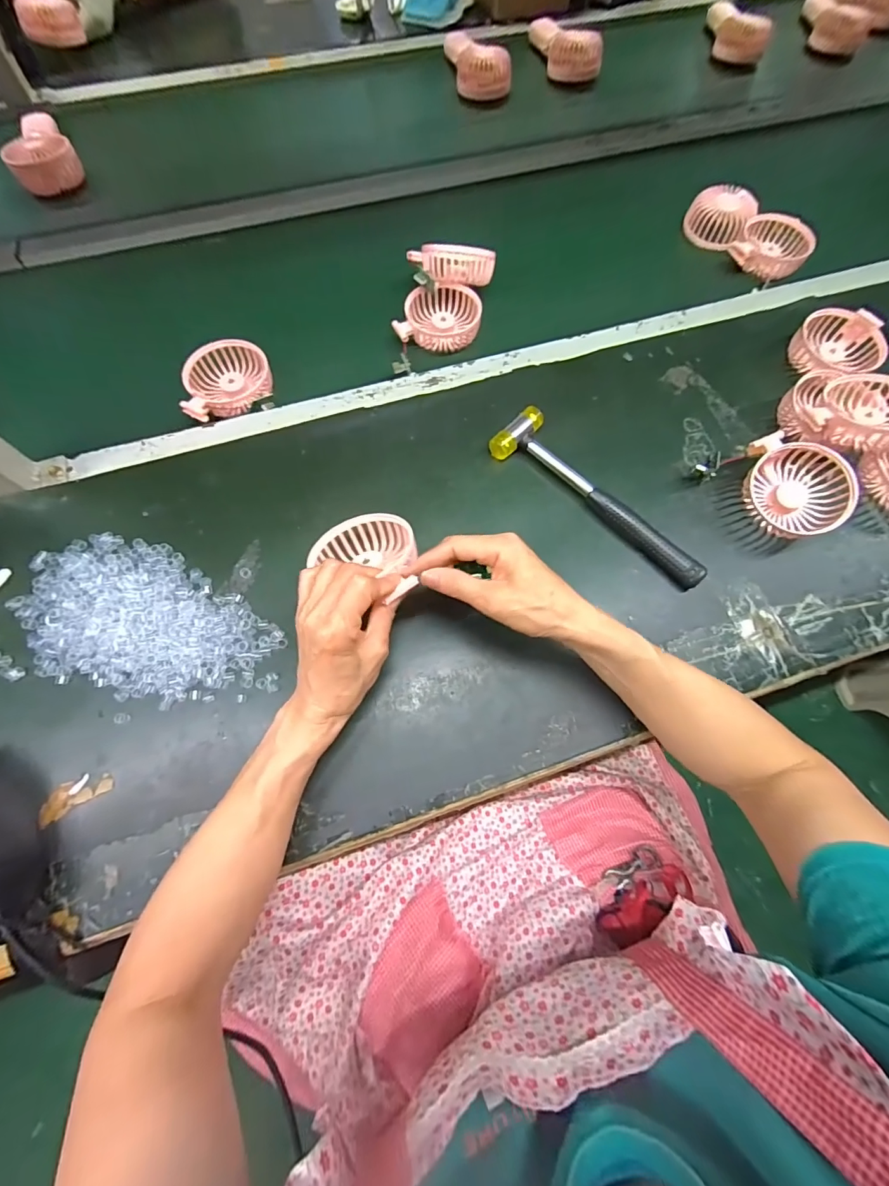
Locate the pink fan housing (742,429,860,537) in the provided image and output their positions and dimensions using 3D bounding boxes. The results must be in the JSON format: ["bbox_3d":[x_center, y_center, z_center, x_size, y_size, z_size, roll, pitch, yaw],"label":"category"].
[{"bbox_3d":[0.343,-0.107,0.437,0.097,0.049,0.084,31,72,10],"label":"pink fan housing"}]

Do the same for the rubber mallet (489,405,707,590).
[{"bbox_3d":[0.156,-0.095,0.439,0.237,0.031,0.061,40,74,13],"label":"rubber mallet"}]

